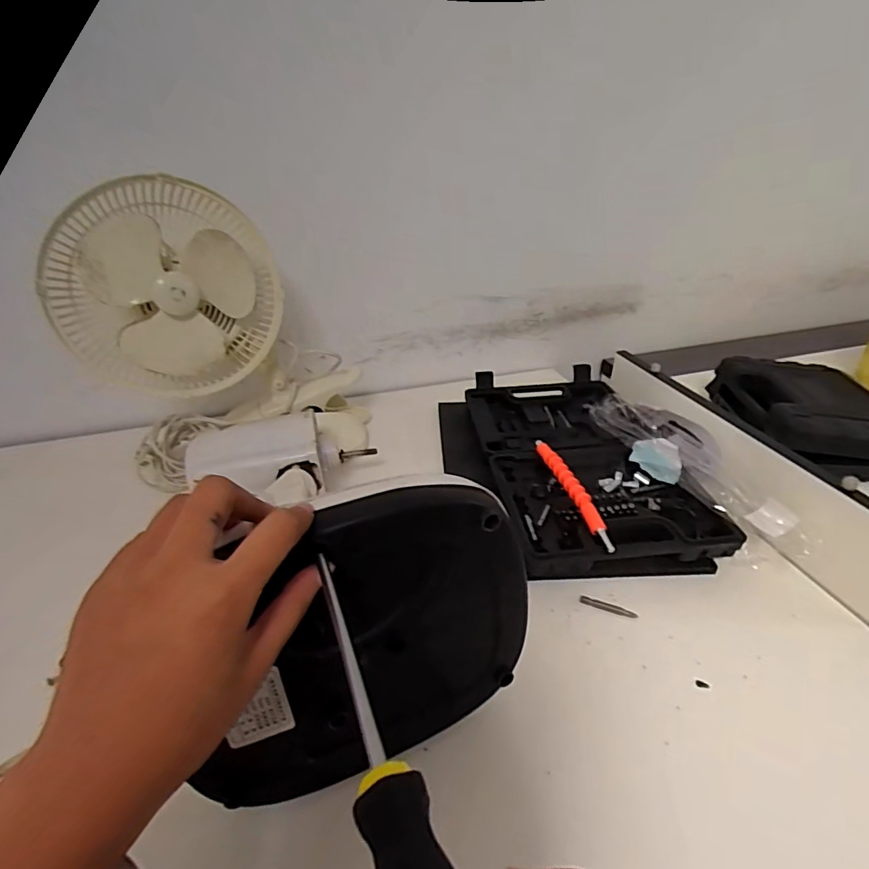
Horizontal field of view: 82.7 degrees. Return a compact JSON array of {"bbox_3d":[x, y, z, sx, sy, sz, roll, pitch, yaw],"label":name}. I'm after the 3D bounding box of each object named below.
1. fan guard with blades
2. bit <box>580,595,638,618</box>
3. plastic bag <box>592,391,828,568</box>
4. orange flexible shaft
[{"bbox_3d":[-0.275,-0.148,0.521,0.216,0.193,0.085,-19,38,-24],"label":"fan guard with blades"},{"bbox_3d":[0.152,0.152,0.433,0.047,0.005,0.008,16,37,23],"label":"bit"},{"bbox_3d":[0.273,0.030,0.530,0.079,0.059,0.242,-13,36,-17],"label":"plastic bag"},{"bbox_3d":[0.139,0.057,0.505,0.019,0.023,0.166,-8,34,-10],"label":"orange flexible shaft"}]

